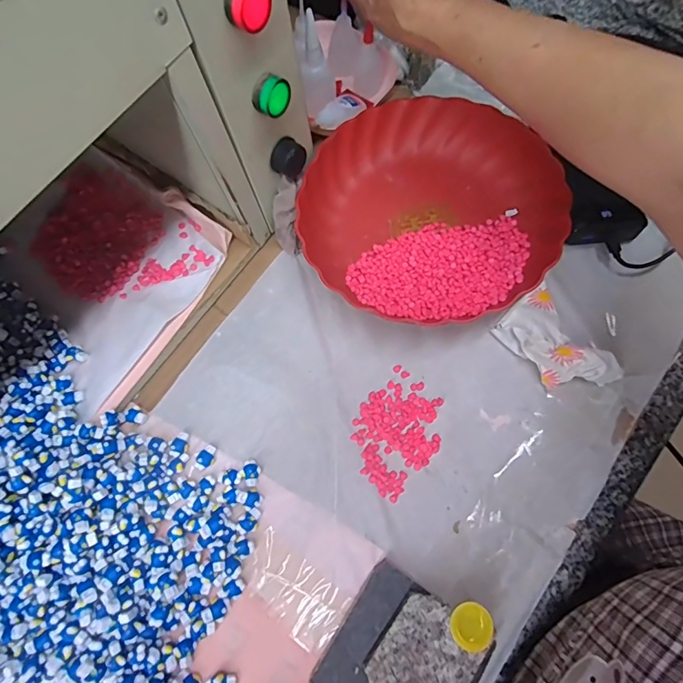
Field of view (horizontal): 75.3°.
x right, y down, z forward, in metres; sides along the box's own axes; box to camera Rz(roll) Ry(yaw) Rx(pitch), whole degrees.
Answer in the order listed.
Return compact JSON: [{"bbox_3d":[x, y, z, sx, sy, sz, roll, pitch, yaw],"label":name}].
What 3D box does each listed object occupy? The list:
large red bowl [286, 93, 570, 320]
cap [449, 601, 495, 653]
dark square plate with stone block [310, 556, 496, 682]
[{"bbox_3d":[0.082,-0.134,0.437,0.238,0.053,0.236,-1,71,4],"label":"large red bowl"},{"bbox_3d":[0.091,0.198,0.306,0.029,0.004,0.030,-1,71,4],"label":"cap"},{"bbox_3d":[0.045,0.231,0.317,0.097,0.036,0.099,32,76,14],"label":"dark square plate with stone block"}]

